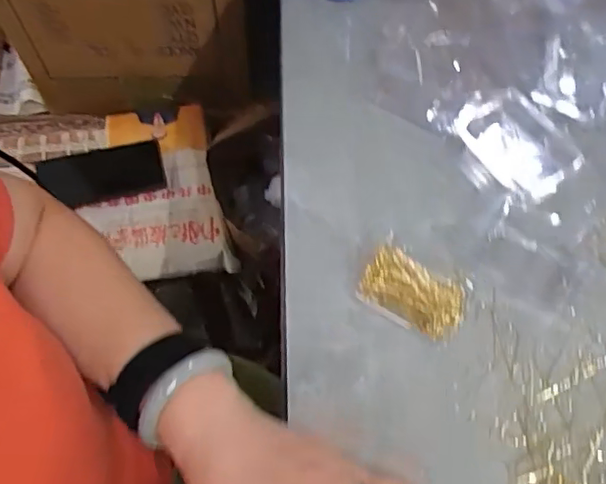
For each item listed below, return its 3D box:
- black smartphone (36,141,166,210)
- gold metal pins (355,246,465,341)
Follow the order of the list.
[{"bbox_3d":[-0.261,-0.085,0.743,0.155,0.015,0.072,-13,65,-8],"label":"black smartphone"},{"bbox_3d":[0.077,0.038,0.398,0.071,0.020,0.048,27,67,11],"label":"gold metal pins"}]

